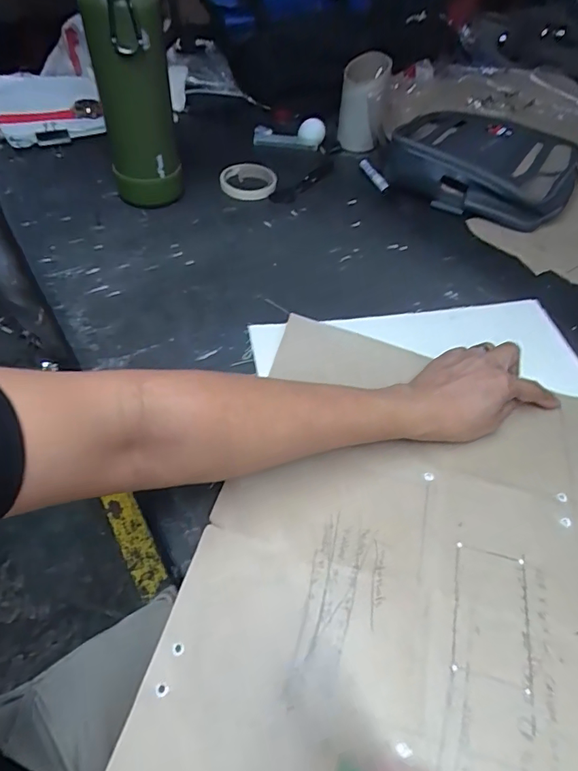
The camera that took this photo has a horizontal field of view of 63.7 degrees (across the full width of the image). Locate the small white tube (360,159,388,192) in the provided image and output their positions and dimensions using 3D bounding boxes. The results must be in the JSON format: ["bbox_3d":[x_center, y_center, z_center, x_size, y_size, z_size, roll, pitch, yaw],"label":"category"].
[{"bbox_3d":[0.143,-0.353,0.777,0.016,0.016,0.090,-13,53,-15],"label":"small white tube"}]

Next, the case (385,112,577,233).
[{"bbox_3d":[0.306,-0.365,0.757,0.296,0.058,0.234,24,52,14],"label":"case"}]

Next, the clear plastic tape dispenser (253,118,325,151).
[{"bbox_3d":[0.003,-0.431,0.792,0.124,0.027,0.045,-3,51,-8],"label":"clear plastic tape dispenser"}]

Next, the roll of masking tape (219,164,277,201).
[{"bbox_3d":[-0.062,-0.309,0.699,0.081,0.018,0.081,3,50,-3],"label":"roll of masking tape"}]

